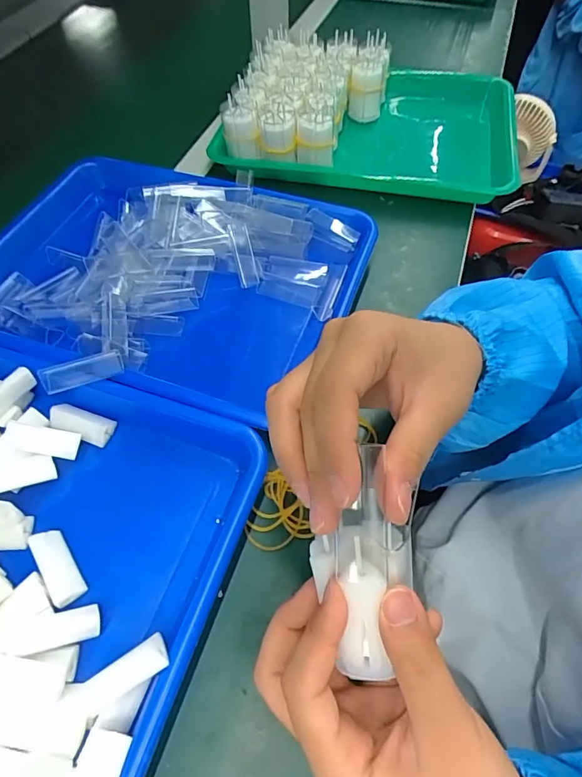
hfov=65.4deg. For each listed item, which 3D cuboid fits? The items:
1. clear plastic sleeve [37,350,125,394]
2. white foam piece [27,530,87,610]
[{"bbox_3d":[-0.156,-0.012,0.335,0.063,0.011,0.019,-15,60,1],"label":"clear plastic sleeve"},{"bbox_3d":[-0.145,0.110,0.281,0.020,0.008,0.048,-20,61,-41],"label":"white foam piece"}]

